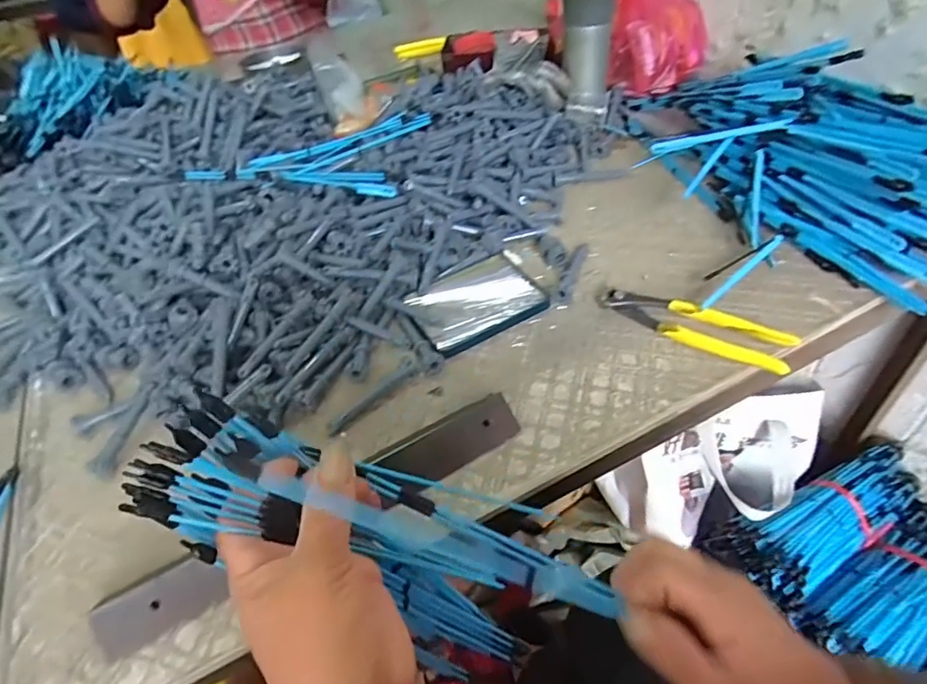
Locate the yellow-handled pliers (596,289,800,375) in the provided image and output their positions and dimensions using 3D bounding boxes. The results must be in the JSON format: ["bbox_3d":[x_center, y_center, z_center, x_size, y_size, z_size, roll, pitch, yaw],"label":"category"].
[{"bbox_3d":[0.204,-0.015,0.493,0.171,0.016,0.045,22,52,26],"label":"yellow-handled pliers"}]

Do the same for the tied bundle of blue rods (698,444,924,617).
[{"bbox_3d":[0.506,0.236,0.758,0.298,0.090,0.127,-28,49,-19],"label":"tied bundle of blue rods"}]

